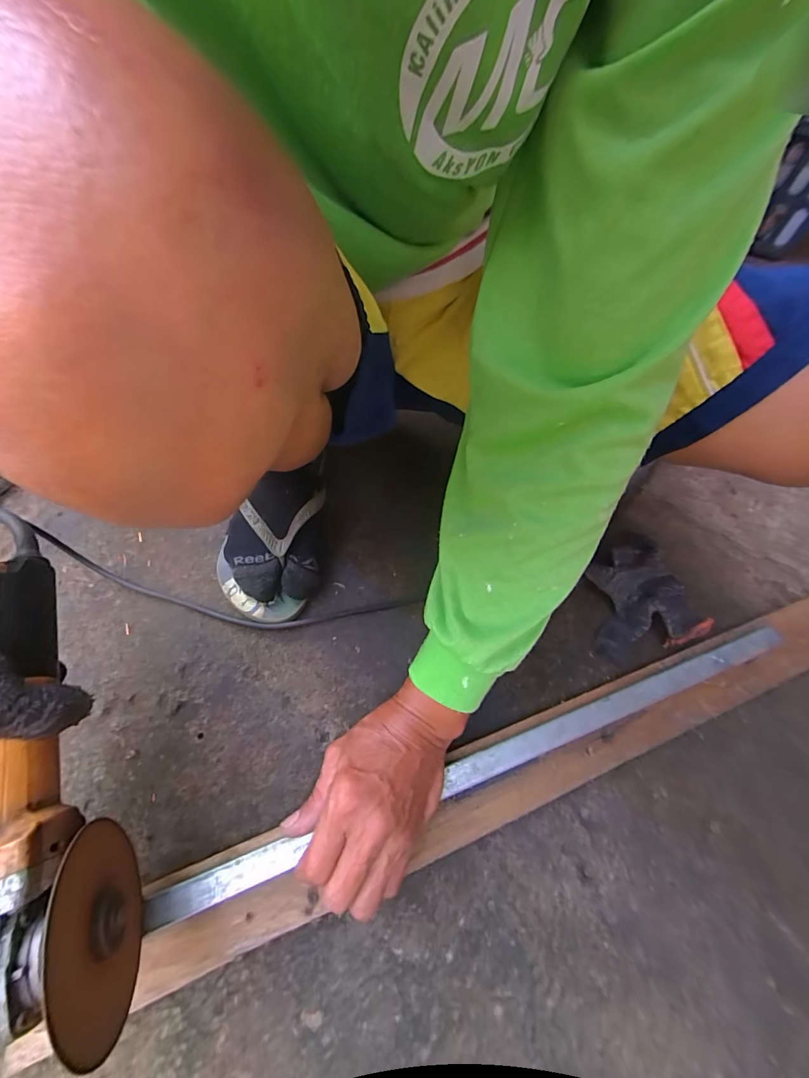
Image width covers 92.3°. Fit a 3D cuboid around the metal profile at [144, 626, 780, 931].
[{"bbox_3d":[0.095,0.176,0.325,0.556,0.027,0.024,-16,59,-14],"label":"metal profile"}]

